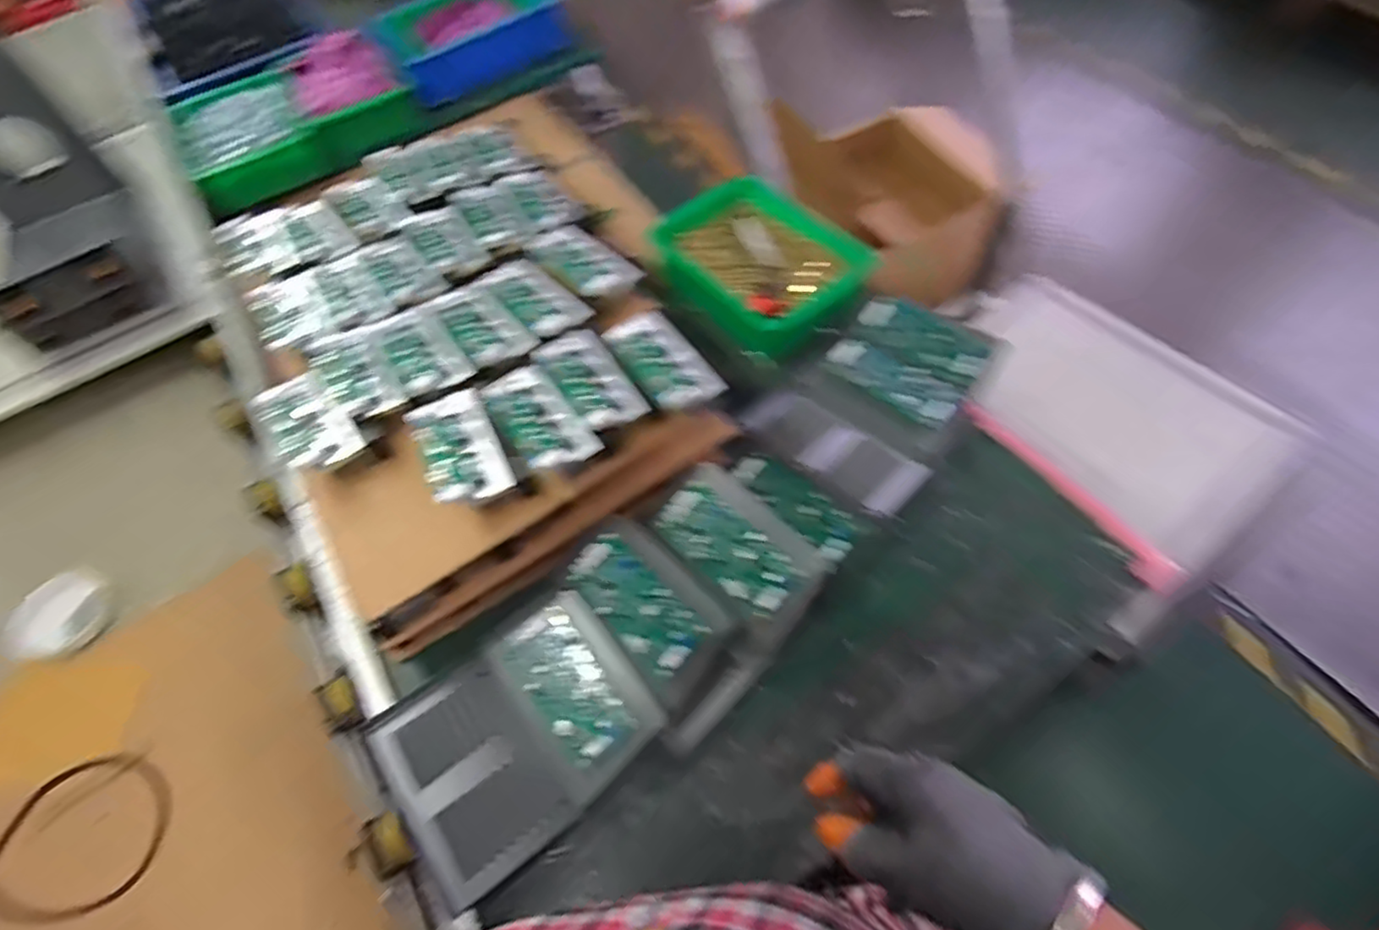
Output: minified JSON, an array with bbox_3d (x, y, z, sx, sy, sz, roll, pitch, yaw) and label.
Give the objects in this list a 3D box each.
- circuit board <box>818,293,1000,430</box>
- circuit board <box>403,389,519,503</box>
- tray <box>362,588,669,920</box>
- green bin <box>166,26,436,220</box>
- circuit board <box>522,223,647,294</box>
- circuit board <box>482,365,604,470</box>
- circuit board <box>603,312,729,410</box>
[{"bbox_3d":[0.255,-0.128,0.772,0.151,0.009,0.140,34,70,19],"label":"circuit board"},{"bbox_3d":[-0.211,-0.018,0.612,0.067,0.020,0.122,-26,61,-11],"label":"circuit board"},{"bbox_3d":[-0.153,0.235,0.591,0.217,0.037,0.180,-37,63,-17],"label":"tray"},{"bbox_3d":[-0.668,-0.585,1.121,0.370,0.098,0.284,-38,64,-17],"label":"green bin"},{"bbox_3d":[-0.117,-0.225,0.735,0.074,0.029,0.132,-36,63,-16],"label":"circuit board"},{"bbox_3d":[-0.140,-0.044,0.617,0.061,0.008,0.122,-34,63,-15],"label":"circuit board"},{"bbox_3d":[-0.027,-0.105,0.642,0.068,0.016,0.127,-32,62,-14],"label":"circuit board"}]

